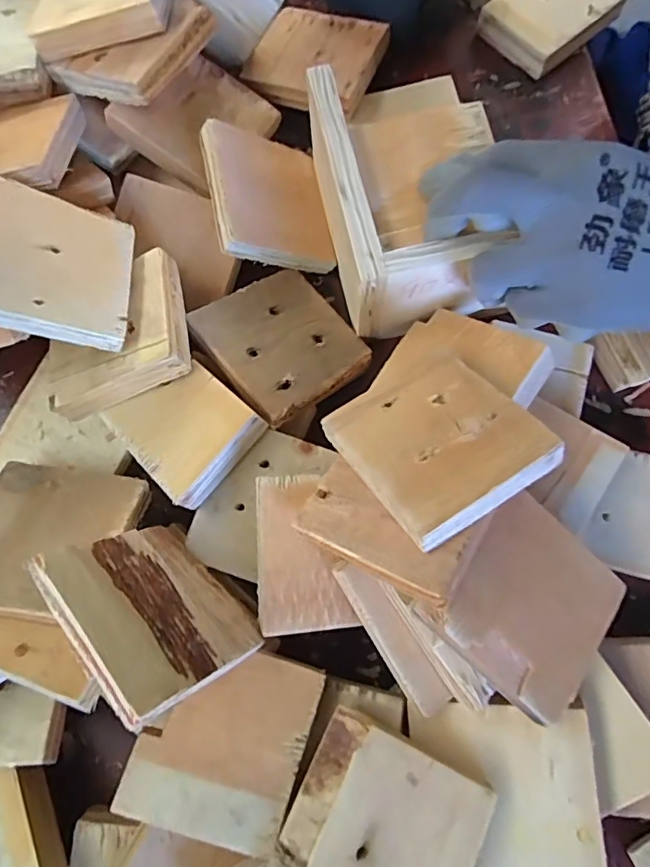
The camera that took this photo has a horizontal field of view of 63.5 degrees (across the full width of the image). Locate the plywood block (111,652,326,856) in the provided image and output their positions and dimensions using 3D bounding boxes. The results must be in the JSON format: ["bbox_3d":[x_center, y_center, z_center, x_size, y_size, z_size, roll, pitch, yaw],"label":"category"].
[{"bbox_3d":[-0.052,0.159,0.274,0.082,0.016,0.088,18,78,6],"label":"plywood block"}]

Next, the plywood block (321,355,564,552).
[{"bbox_3d":[0.055,0.003,0.266,0.083,0.013,0.090,-31,49,-9],"label":"plywood block"}]

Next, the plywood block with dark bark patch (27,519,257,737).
[{"bbox_3d":[-0.083,0.088,0.270,0.092,0.095,0.009,44,113,20],"label":"plywood block with dark bark patch"}]

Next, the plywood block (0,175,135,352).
[{"bbox_3d":[-0.157,-0.097,0.300,0.083,0.011,0.090,11,63,-30],"label":"plywood block"}]

